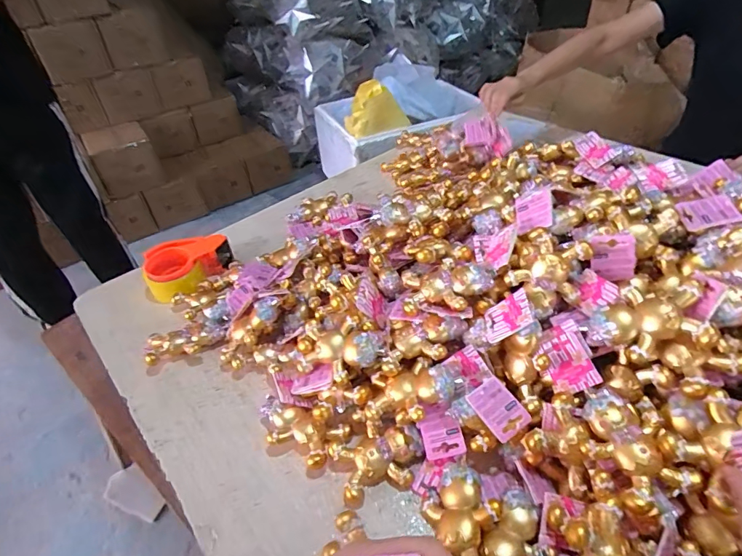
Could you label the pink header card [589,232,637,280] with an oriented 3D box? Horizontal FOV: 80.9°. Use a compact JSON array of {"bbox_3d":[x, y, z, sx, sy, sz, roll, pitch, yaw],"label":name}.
[{"bbox_3d":[0.280,-0.023,0.504,0.043,0.055,0.010,-5,24,23],"label":"pink header card"}]

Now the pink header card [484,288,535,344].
[{"bbox_3d":[0.152,0.043,0.488,0.007,0.058,0.045,27,39,-27],"label":"pink header card"}]

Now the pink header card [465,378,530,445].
[{"bbox_3d":[0.138,0.142,0.472,0.045,0.006,0.060,-31,63,-21],"label":"pink header card"}]

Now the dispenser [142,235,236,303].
[{"bbox_3d":[-0.324,-0.023,0.776,0.147,0.061,0.087,-24,44,-22],"label":"dispenser"}]

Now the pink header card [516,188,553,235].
[{"bbox_3d":[0.206,-0.084,0.551,0.045,0.007,0.056,-18,59,41],"label":"pink header card"}]

